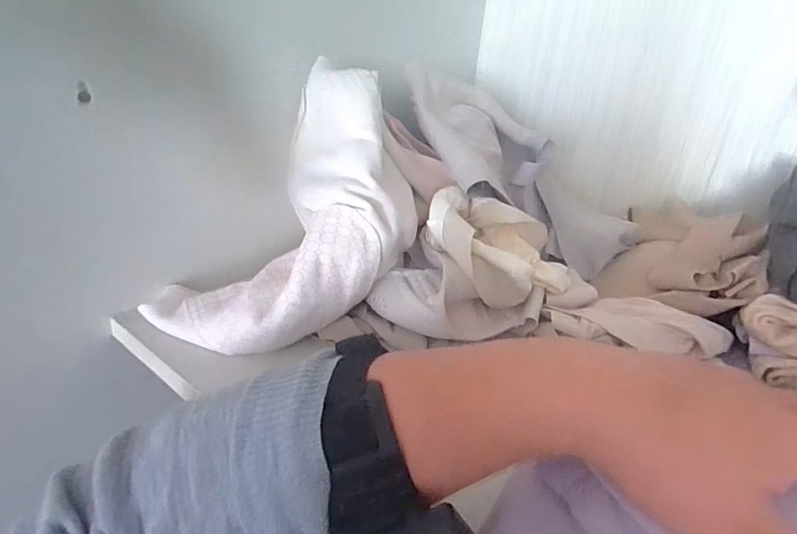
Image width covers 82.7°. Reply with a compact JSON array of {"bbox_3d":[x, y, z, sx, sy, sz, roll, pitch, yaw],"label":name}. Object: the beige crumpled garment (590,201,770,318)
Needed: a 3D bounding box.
[{"bbox_3d":[0.267,-0.013,0.434,0.120,0.074,0.179,17,25,26],"label":"beige crumpled garment"}]

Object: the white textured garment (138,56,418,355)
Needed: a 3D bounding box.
[{"bbox_3d":[-0.064,-0.045,0.331,0.121,0.167,0.188,22,27,34],"label":"white textured garment"}]

